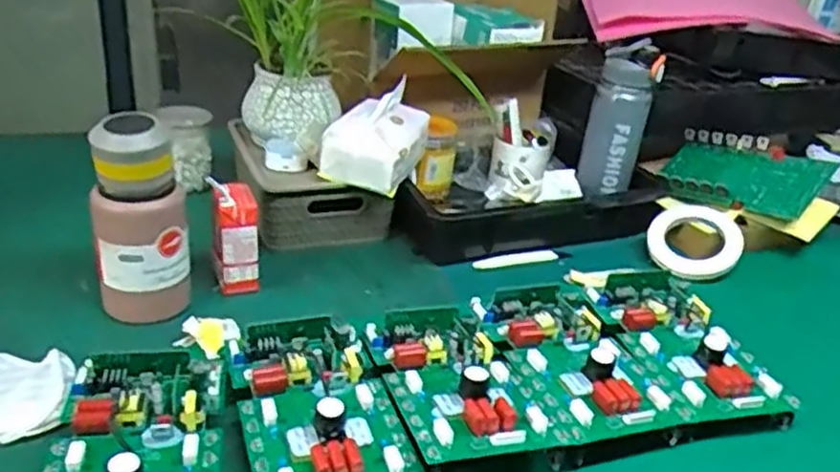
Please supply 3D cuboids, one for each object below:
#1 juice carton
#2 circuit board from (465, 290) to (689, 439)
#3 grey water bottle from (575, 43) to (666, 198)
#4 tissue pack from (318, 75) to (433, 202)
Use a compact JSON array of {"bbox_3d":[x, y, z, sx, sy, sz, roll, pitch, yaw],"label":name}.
[{"bbox_3d":[-0.204,0.001,0.816,0.050,0.115,0.048,-5,30,-17],"label":"juice carton"},{"bbox_3d":[0.146,0.107,0.712,0.121,0.031,0.207,-7,31,-20],"label":"circuit board"},{"bbox_3d":[0.273,-0.156,1.010,0.088,0.187,0.073,2,28,-7],"label":"grey water bottle"},{"bbox_3d":[-0.051,-0.126,0.930,0.098,0.090,0.148,15,30,17],"label":"tissue pack"}]

